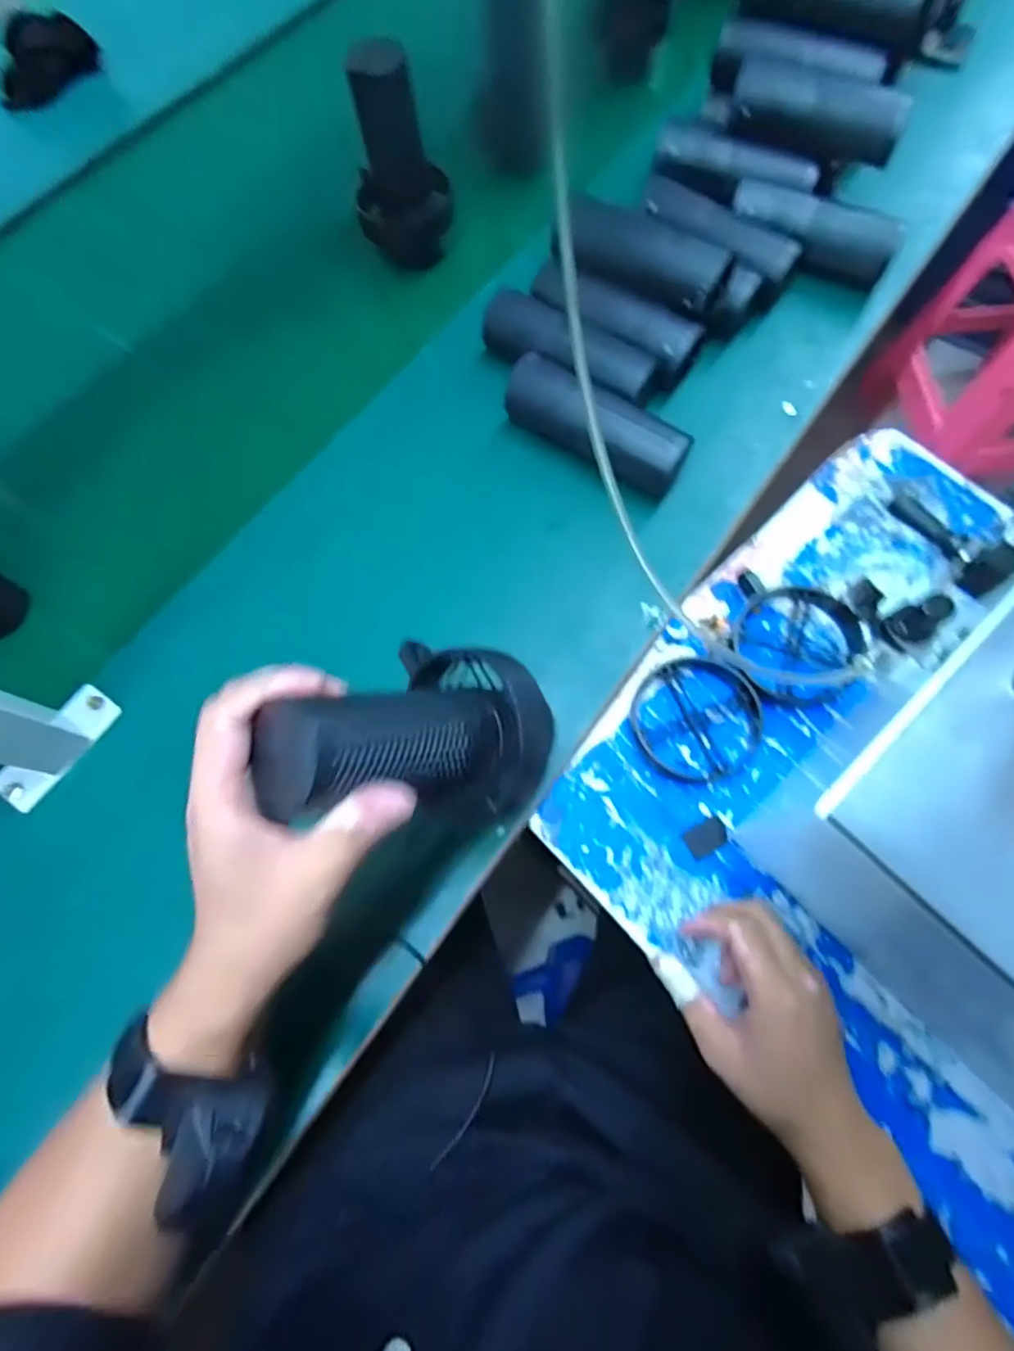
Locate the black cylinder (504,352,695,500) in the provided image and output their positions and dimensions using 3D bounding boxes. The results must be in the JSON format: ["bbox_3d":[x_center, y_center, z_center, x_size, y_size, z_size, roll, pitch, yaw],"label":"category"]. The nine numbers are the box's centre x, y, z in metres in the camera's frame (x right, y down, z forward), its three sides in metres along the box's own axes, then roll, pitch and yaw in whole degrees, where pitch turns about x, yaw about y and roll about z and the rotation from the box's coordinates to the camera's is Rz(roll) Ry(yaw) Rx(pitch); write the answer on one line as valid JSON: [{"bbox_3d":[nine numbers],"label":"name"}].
[{"bbox_3d":[0.078,-0.214,0.537,0.168,0.059,0.055,34,75,12],"label":"black cylinder"}]

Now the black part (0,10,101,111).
[{"bbox_3d":[-0.573,-0.759,0.750,0.140,0.064,0.032,-18,71,16],"label":"black part"}]

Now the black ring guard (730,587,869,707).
[{"bbox_3d":[0.235,-0.020,0.493,0.101,0.024,0.102,0,71,1],"label":"black ring guard"}]

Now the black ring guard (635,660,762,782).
[{"bbox_3d":[0.149,0.033,0.479,0.095,0.019,0.097,0,71,1],"label":"black ring guard"}]

